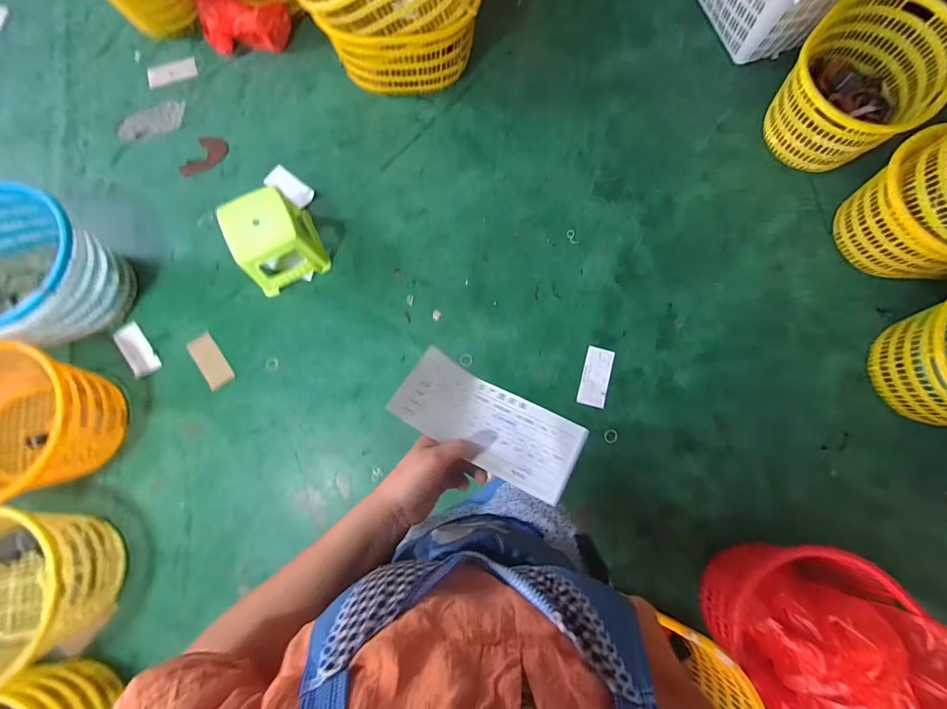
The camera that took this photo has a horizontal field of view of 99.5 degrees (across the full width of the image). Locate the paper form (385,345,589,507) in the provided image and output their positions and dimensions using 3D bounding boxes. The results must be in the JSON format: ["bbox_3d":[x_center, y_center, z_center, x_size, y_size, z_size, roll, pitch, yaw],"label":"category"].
[{"bbox_3d":[0.016,0.073,0.448,0.202,0.032,0.093,25,62,16],"label":"paper form"}]

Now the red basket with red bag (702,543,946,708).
[{"bbox_3d":[0.985,0.833,1.094,0.465,0.308,0.583,-38,81,-8],"label":"red basket with red bag"}]

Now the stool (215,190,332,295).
[{"bbox_3d":[-0.719,-0.421,1.454,0.274,0.230,0.281,-25,79,-5],"label":"stool"}]

